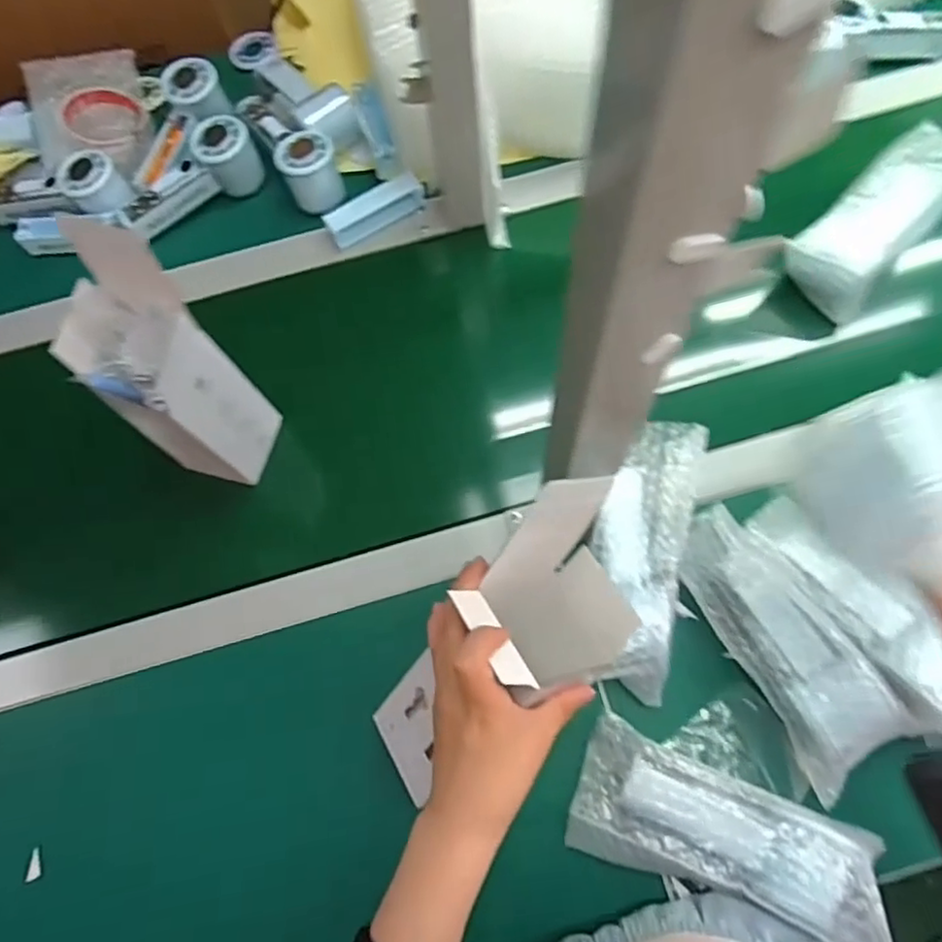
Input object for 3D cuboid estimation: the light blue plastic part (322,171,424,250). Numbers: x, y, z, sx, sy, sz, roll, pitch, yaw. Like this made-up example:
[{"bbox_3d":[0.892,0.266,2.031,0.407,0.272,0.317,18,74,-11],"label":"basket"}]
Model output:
[{"bbox_3d":[-0.097,-0.264,0.666,0.102,0.027,0.028,-29,73,-7],"label":"light blue plastic part"}]

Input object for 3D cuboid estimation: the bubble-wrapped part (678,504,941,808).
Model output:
[{"bbox_3d":[0.227,0.120,0.480,0.080,0.040,0.205,-31,73,-8],"label":"bubble-wrapped part"}]

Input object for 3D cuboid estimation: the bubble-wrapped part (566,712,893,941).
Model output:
[{"bbox_3d":[0.172,0.252,0.445,0.204,0.047,0.090,22,74,9],"label":"bubble-wrapped part"}]

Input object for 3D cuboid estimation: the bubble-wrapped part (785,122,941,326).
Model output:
[{"bbox_3d":[0.381,-0.238,0.618,0.082,0.067,0.184,39,77,13],"label":"bubble-wrapped part"}]

